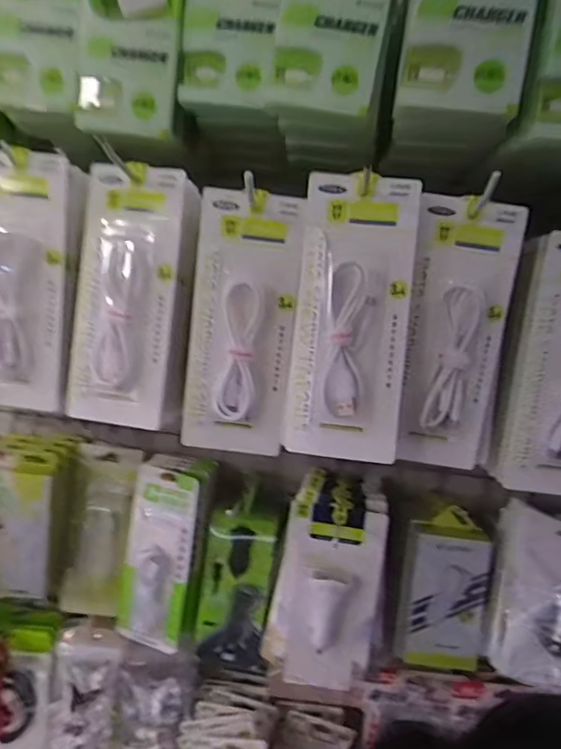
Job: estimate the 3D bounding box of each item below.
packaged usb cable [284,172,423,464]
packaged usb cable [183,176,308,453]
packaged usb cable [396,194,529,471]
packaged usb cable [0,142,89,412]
[{"bbox_3d":[0.055,-0.043,0.390,0.088,0.207,0.028,5,-1,1],"label":"packaged usb cable"},{"bbox_3d":[-0.031,-0.041,0.424,0.085,0.207,0.025,6,7,4],"label":"packaged usb cable"},{"bbox_3d":[0.141,-0.036,0.419,0.085,0.215,0.025,8,0,-12],"label":"packaged usb cable"},{"bbox_3d":[-0.215,-0.077,0.438,0.091,0.208,0.024,5,7,-4],"label":"packaged usb cable"}]

